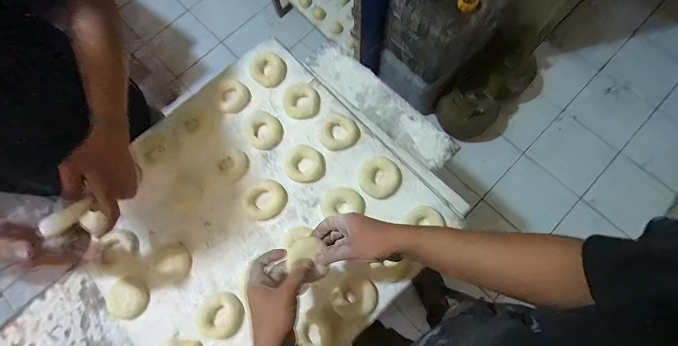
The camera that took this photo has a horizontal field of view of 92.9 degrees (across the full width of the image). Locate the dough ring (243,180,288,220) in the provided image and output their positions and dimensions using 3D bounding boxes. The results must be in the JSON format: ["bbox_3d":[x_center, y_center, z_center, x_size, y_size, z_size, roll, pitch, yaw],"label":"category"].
[{"bbox_3d":[-0.139,0.050,0.610,0.077,0.017,0.071,-1,74,2],"label":"dough ring"}]

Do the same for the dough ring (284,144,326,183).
[{"bbox_3d":[-0.065,-0.018,0.622,0.077,0.015,0.068,9,74,5],"label":"dough ring"}]

